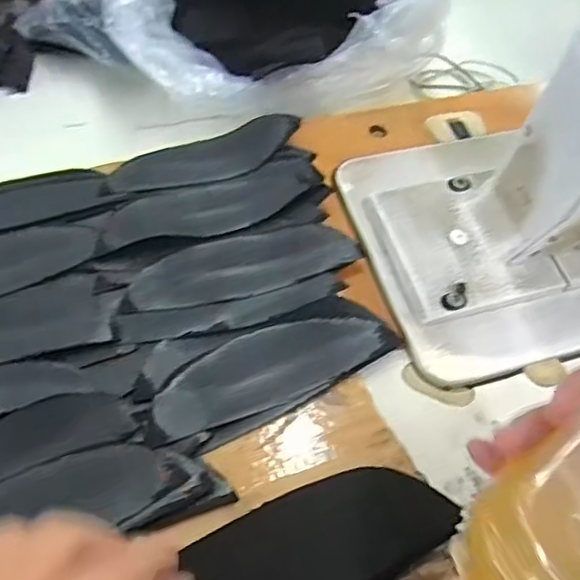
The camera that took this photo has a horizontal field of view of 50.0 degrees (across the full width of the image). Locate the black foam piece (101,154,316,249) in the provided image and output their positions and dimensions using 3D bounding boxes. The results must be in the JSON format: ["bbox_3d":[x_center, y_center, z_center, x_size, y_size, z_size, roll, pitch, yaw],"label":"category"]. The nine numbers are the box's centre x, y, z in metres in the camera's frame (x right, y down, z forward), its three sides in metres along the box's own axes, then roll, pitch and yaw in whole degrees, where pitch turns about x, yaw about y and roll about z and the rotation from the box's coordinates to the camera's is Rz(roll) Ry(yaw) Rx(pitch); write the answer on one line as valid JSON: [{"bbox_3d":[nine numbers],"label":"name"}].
[{"bbox_3d":[-0.052,-0.058,0.414,0.141,0.008,0.045,-19,62,-8],"label":"black foam piece"}]

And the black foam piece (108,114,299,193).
[{"bbox_3d":[-0.061,-0.097,0.448,0.133,0.016,0.062,-18,48,-3],"label":"black foam piece"}]

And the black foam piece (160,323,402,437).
[{"bbox_3d":[-0.008,0.040,0.350,0.138,0.006,0.046,-19,50,-22],"label":"black foam piece"}]

